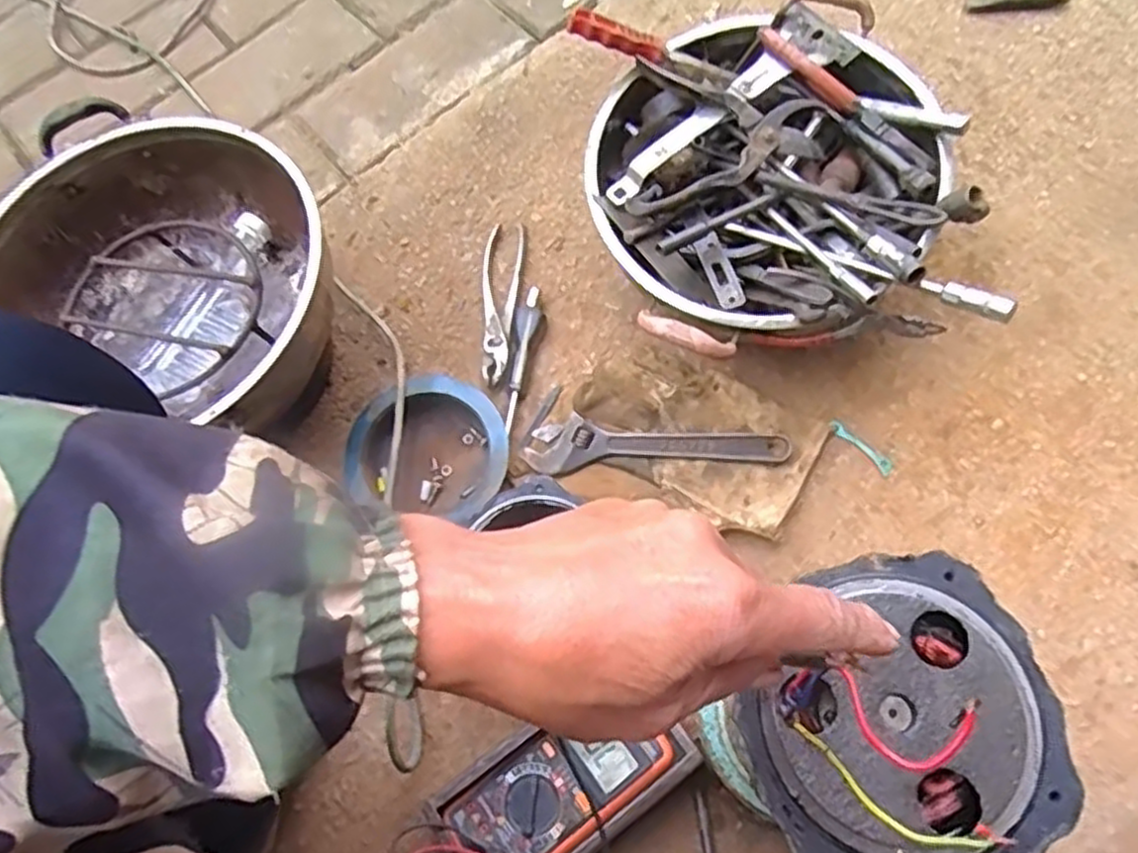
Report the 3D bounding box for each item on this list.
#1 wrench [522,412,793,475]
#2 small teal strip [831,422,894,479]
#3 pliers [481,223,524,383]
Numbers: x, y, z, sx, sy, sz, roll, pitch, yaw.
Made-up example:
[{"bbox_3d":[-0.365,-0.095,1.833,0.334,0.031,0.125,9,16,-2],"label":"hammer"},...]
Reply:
[{"bbox_3d":[0.083,0.015,0.716,0.244,0.021,0.051,-4,72,1],"label":"wrench"},{"bbox_3d":[0.277,0.019,0.713,0.069,0.004,0.014,43,78,14],"label":"small teal strip"},{"bbox_3d":[-0.074,-0.132,0.798,0.036,0.015,0.191,5,72,4],"label":"pliers"}]

